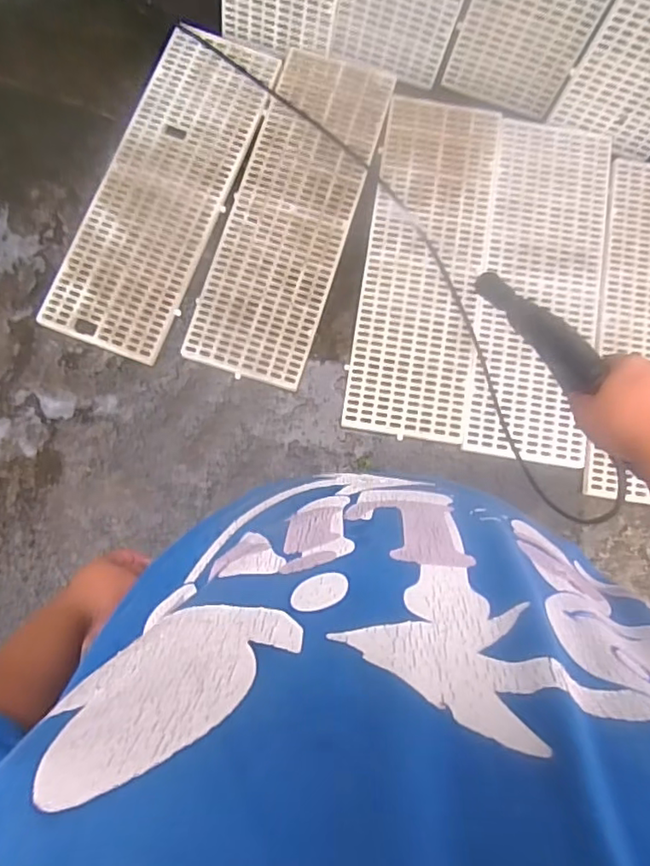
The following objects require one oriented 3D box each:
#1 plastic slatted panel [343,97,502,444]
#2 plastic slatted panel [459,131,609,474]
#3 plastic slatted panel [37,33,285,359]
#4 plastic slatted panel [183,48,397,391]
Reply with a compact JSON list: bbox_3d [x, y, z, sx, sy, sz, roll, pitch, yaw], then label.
[{"bbox_3d":[0.259,-0.436,1.498,0.307,0.030,0.886,9,81,-1],"label":"plastic slatted panel"},{"bbox_3d":[0.556,-0.379,1.496,0.311,0.036,0.891,8,81,-1],"label":"plastic slatted panel"},{"bbox_3d":[-0.401,-0.635,1.499,0.305,0.031,0.890,20,81,0],"label":"plastic slatted panel"},{"bbox_3d":[-0.078,-0.579,1.504,0.299,0.022,0.901,17,81,0],"label":"plastic slatted panel"}]

